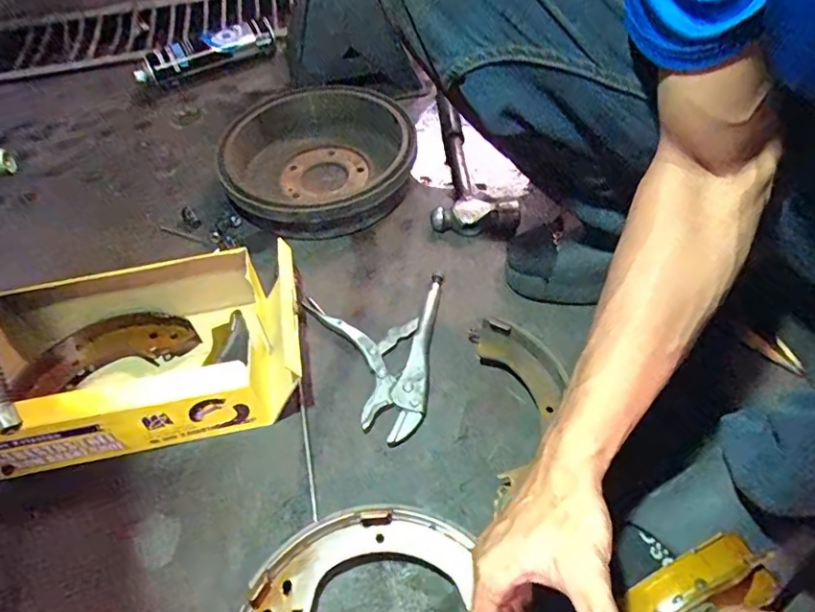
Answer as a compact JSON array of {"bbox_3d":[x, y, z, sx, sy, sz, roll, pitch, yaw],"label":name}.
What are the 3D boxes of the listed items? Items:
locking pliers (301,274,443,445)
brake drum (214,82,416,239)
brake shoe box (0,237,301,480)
[{"bbox_3d":[-0.020,0.056,0.624,0.163,0.027,0.202,-12,51,-5],"label":"locking pliers"},{"bbox_3d":[-0.134,-0.232,0.831,0.287,0.072,0.312,-24,55,-13],"label":"brake drum"},{"bbox_3d":[-0.282,0.051,0.599,0.346,0.109,0.214,-19,52,-10],"label":"brake shoe box"}]

